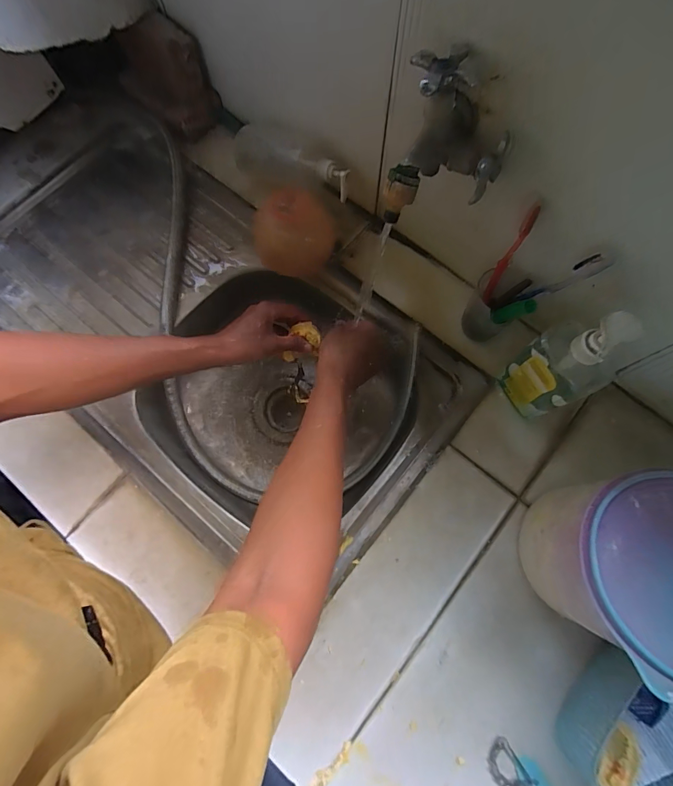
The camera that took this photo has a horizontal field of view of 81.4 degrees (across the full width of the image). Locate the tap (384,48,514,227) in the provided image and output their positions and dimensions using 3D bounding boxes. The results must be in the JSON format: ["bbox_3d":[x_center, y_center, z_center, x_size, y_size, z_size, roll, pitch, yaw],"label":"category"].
[{"bbox_3d":[0.100,-0.237,0.362,0.114,0.094,0.089,-6,75,-1],"label":"tap"}]

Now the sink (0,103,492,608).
[{"bbox_3d":[-0.213,-0.095,0.613,0.783,0.145,0.395,40,78,11],"label":"sink"}]

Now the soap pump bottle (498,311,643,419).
[{"bbox_3d":[0.245,-0.028,0.431,0.053,0.198,0.079,-22,75,-5],"label":"soap pump bottle"}]

